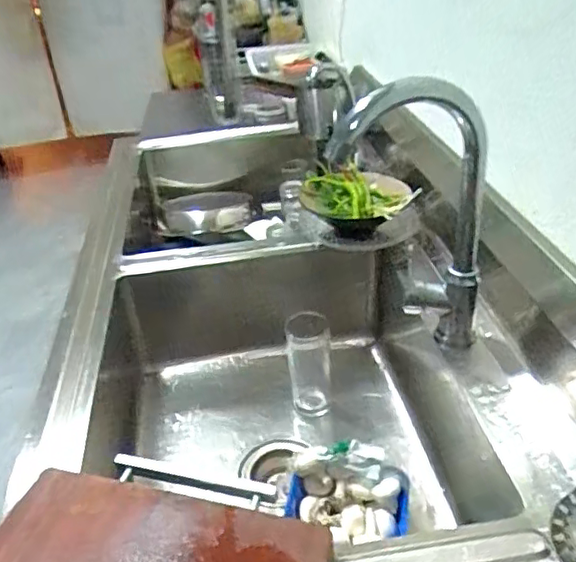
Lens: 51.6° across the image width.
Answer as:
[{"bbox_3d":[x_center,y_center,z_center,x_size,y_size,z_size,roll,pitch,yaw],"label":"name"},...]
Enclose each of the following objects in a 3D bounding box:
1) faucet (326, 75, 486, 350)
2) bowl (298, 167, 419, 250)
[{"bbox_3d":[0.127,-0.054,0.626,0.161,0.307,0.064,-4,33,1],"label":"faucet"},{"bbox_3d":[0.129,-0.113,0.964,0.164,0.095,0.159,-3,33,2],"label":"bowl"}]

